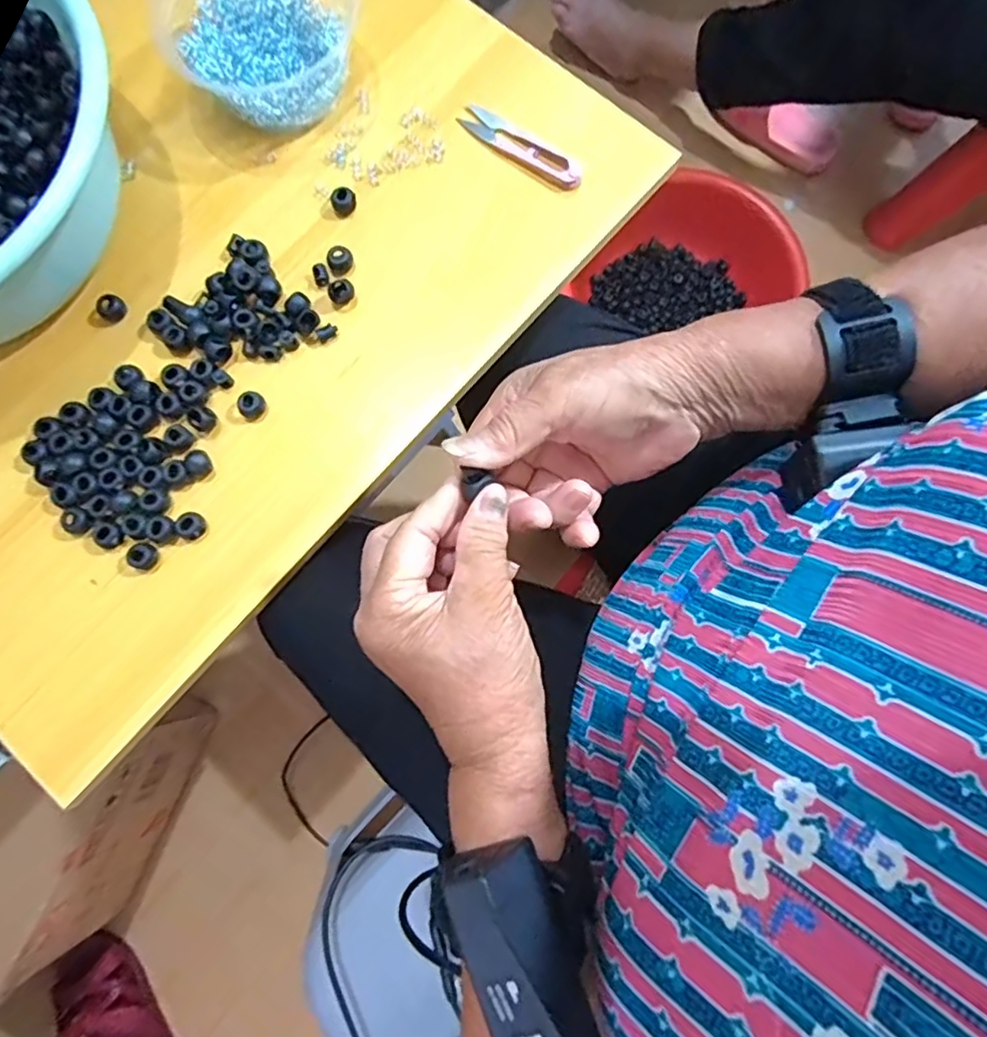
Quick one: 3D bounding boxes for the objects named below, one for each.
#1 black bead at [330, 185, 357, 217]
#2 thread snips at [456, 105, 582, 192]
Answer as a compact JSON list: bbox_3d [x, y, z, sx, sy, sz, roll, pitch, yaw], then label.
[{"bbox_3d":[-0.107,-0.227,0.432,0.018,0.016,0.015,-13,79,-4],"label":"black bead"},{"bbox_3d":[0.020,-0.272,0.444,0.101,0.013,0.023,35,80,6],"label":"thread snips"}]

